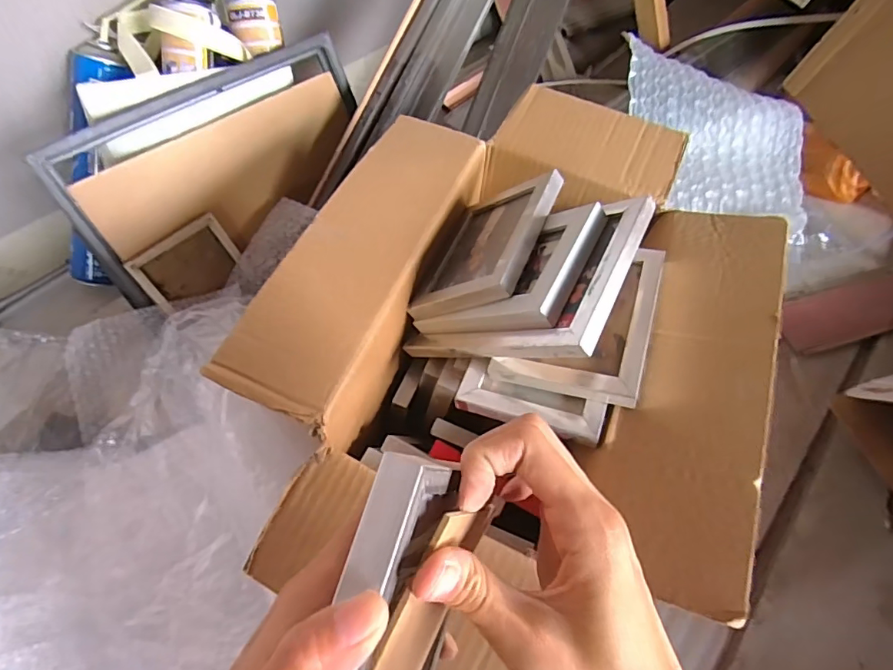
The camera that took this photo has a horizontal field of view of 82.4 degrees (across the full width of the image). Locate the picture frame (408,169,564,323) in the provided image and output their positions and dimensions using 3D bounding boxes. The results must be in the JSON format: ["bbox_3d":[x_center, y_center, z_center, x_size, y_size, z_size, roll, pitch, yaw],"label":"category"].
[{"bbox_3d":[0.033,-0.083,0.470,0.122,0.016,0.153,-10,43,44],"label":"picture frame"}]

